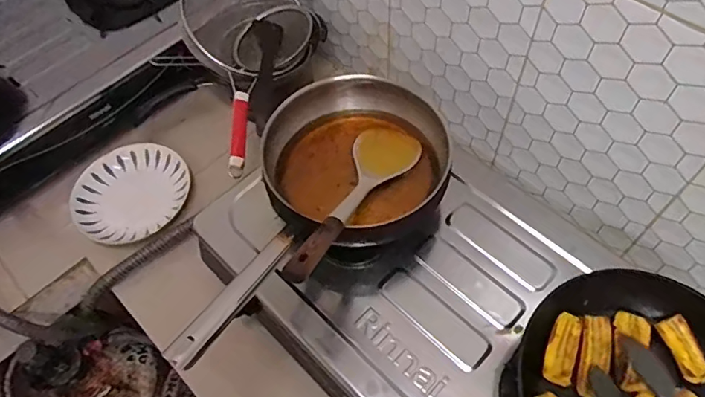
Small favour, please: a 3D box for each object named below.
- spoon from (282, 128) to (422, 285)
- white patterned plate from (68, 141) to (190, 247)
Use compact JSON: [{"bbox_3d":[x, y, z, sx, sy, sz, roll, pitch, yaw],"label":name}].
[{"bbox_3d":[-0.006,-0.010,0.627,0.087,0.058,0.308,21,32,16],"label":"spoon"},{"bbox_3d":[-0.398,-0.014,0.919,0.193,0.038,0.195,-2,58,3],"label":"white patterned plate"}]

